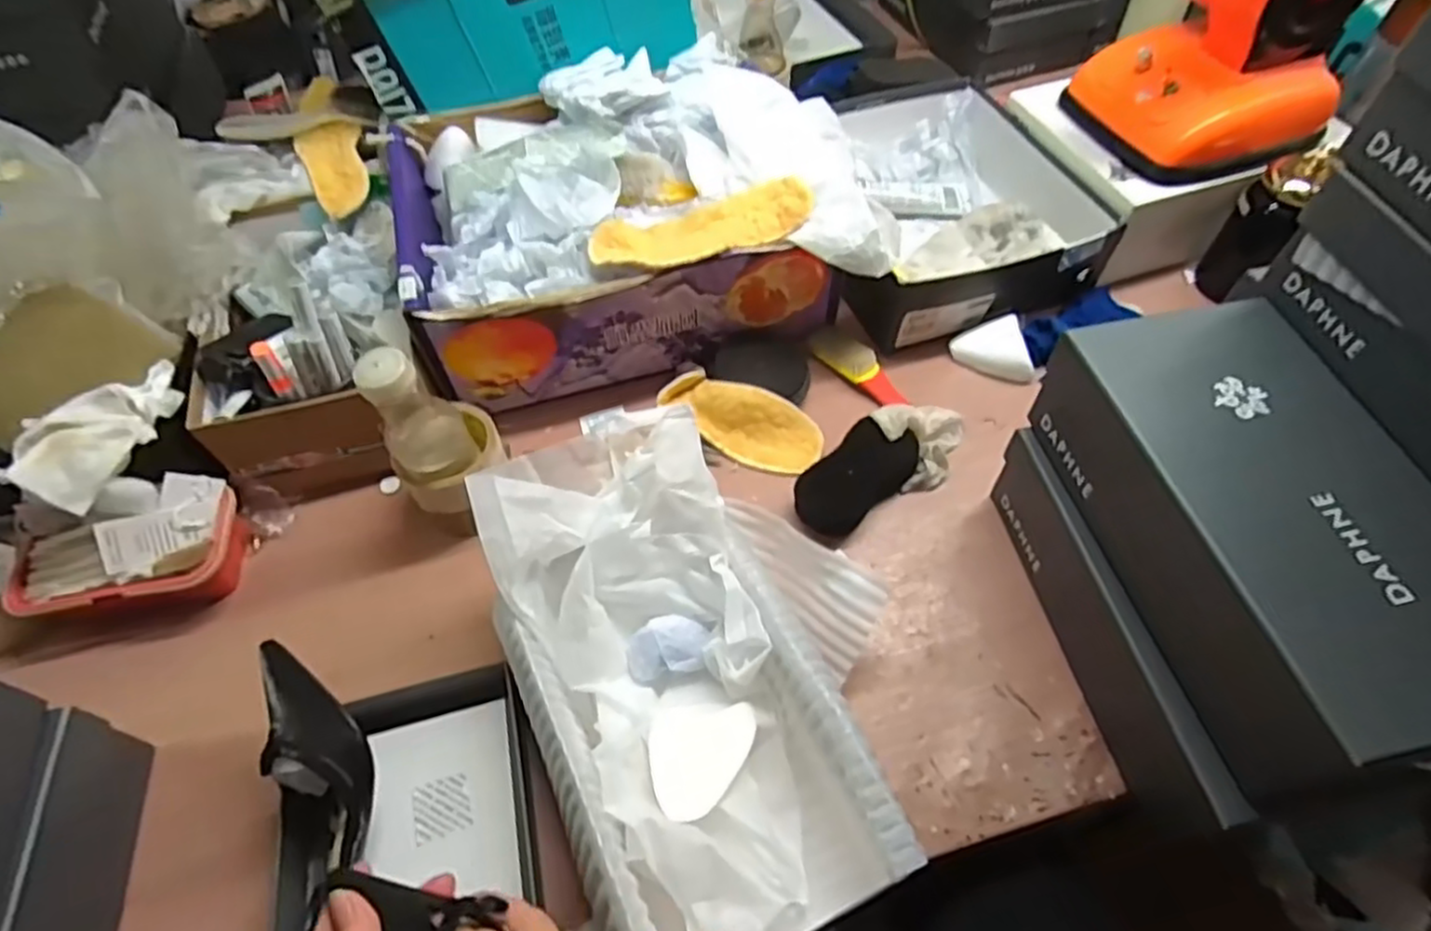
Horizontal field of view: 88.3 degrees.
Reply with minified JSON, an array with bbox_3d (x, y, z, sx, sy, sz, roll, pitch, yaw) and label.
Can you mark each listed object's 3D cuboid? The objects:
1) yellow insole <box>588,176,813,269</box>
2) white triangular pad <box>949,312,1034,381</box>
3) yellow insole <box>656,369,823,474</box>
[{"bbox_3d":[-0.012,-0.216,0.662,0.198,0.025,0.073,-17,57,-10],"label":"yellow insole"},{"bbox_3d":[0.283,-0.116,0.758,0.069,0.011,0.081,-17,68,20],"label":"white triangular pad"},{"bbox_3d":[0.023,-0.044,0.717,0.159,0.030,0.069,28,92,12],"label":"yellow insole"}]

